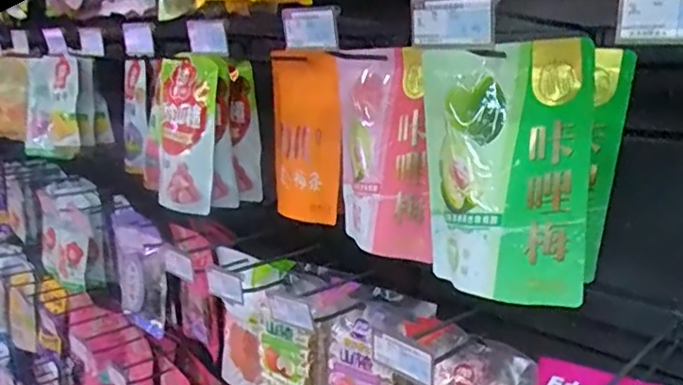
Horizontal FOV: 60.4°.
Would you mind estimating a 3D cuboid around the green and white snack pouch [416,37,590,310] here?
[{"bbox_3d":[0.151,-0.018,0.572,0.168,0.241,0.034,7,10,39],"label":"green and white snack pouch"}]

